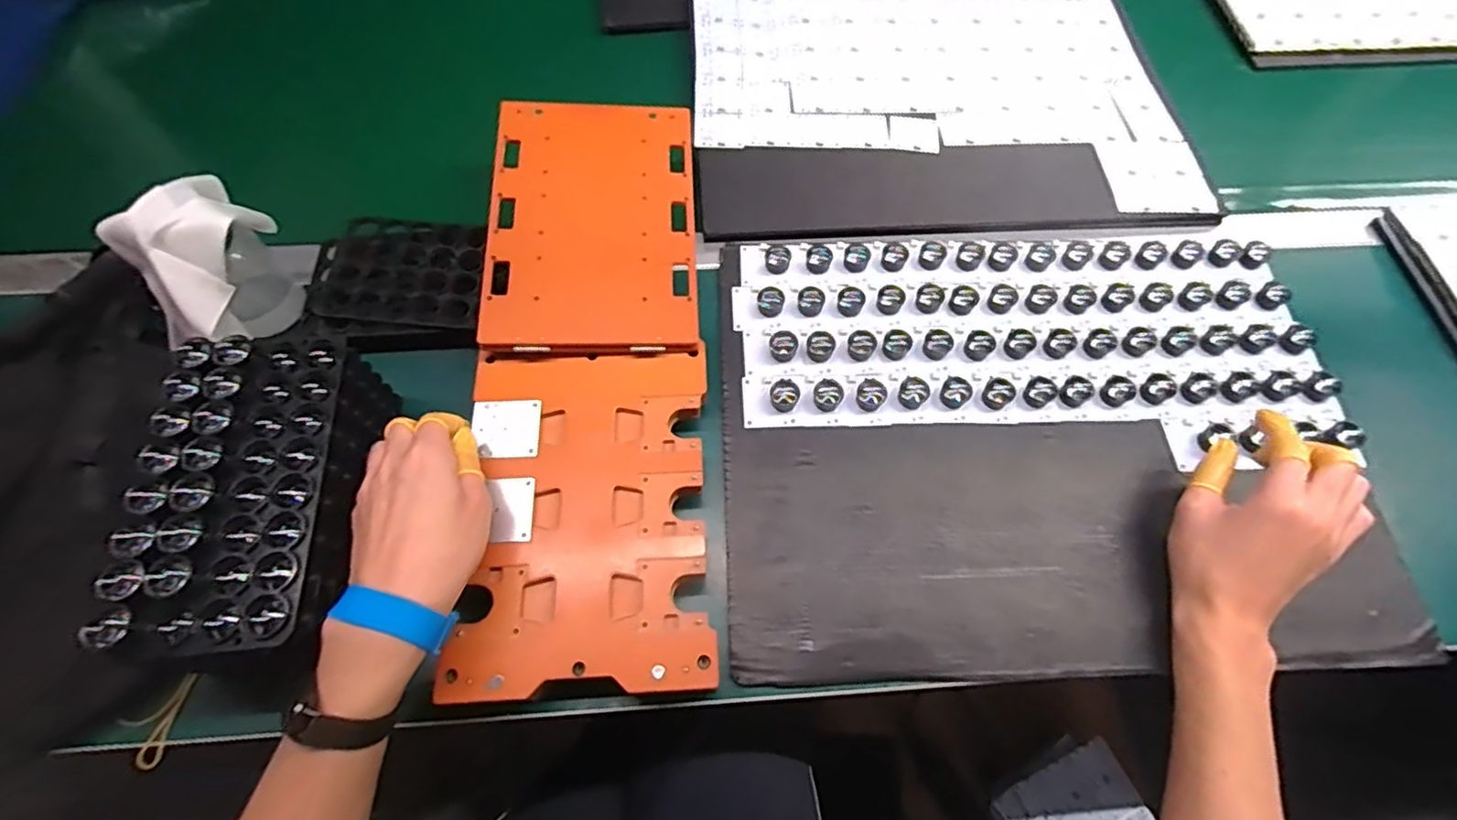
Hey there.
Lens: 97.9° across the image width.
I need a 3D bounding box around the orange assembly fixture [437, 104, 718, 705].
[{"bbox_3d":[-0.100,-0.040,0.469,0.158,0.025,0.449,-3,71,-3],"label":"orange assembly fixture"}]

